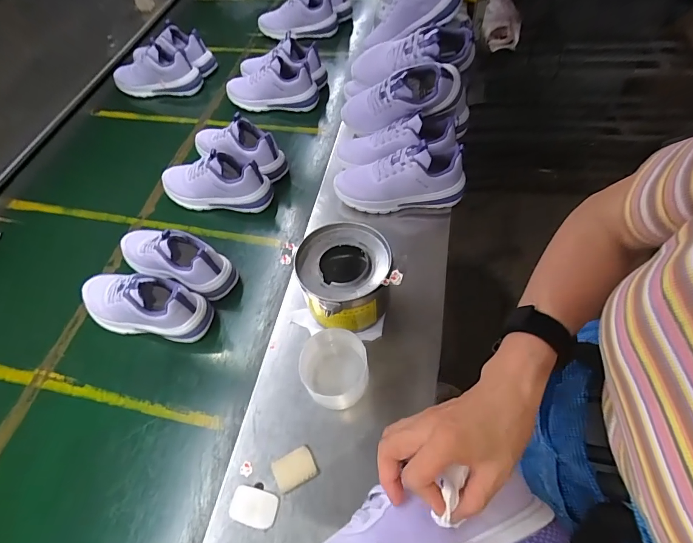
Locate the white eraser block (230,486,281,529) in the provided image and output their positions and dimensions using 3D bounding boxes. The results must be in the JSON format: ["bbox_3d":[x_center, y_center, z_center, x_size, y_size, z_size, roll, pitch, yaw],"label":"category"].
[{"bbox_3d":[-0.119,0.302,0.485,0.060,0.004,0.041,8,58,9],"label":"white eraser block"}]

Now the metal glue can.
[{"bbox_3d":[-0.001,0.014,0.594,0.134,0.115,0.138,-2,57,3],"label":"metal glue can"}]

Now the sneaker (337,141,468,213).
[{"bbox_3d":[0.095,-0.175,0.716,0.239,0.114,0.088,-6,56,15],"label":"sneaker"}]

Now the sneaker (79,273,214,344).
[{"bbox_3d":[-0.354,0.043,0.647,0.238,0.105,0.104,7,58,8],"label":"sneaker"}]

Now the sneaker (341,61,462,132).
[{"bbox_3d":[0.090,-0.334,0.736,0.244,0.095,0.085,-3,52,37],"label":"sneaker"}]

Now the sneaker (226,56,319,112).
[{"bbox_3d":[-0.195,-0.478,0.965,0.241,0.097,0.092,-1,57,4],"label":"sneaker"}]

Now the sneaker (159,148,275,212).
[{"bbox_3d":[-0.277,-0.194,0.781,0.238,0.108,0.094,5,58,7],"label":"sneaker"}]

